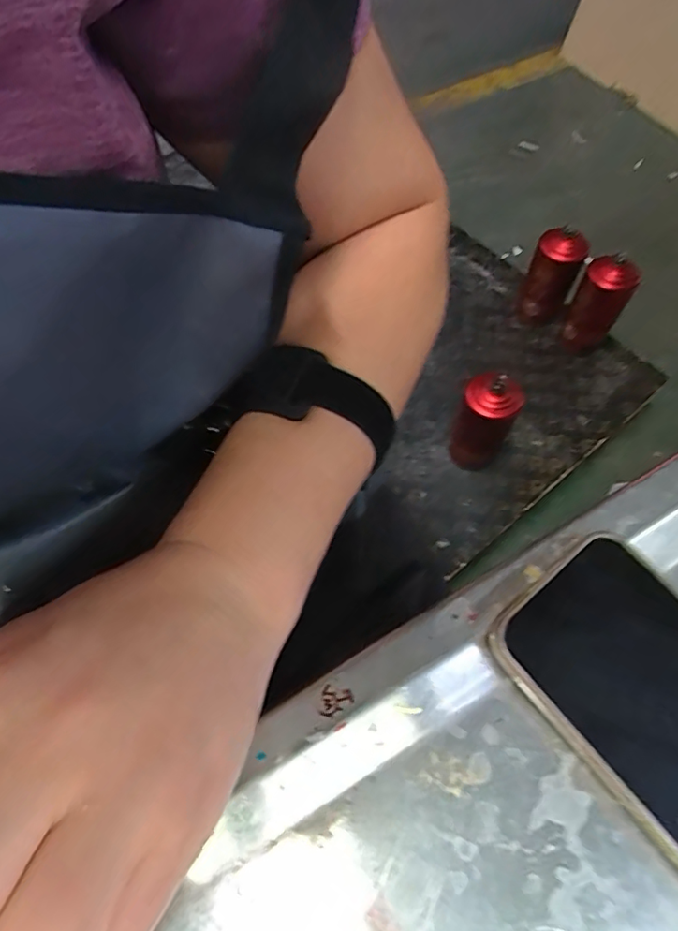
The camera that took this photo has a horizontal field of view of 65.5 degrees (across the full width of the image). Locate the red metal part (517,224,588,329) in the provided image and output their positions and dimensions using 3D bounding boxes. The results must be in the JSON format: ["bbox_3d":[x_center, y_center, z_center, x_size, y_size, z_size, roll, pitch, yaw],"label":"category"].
[{"bbox_3d":[0.362,-0.321,0.913,0.068,0.167,0.062,13,63,8],"label":"red metal part"}]

